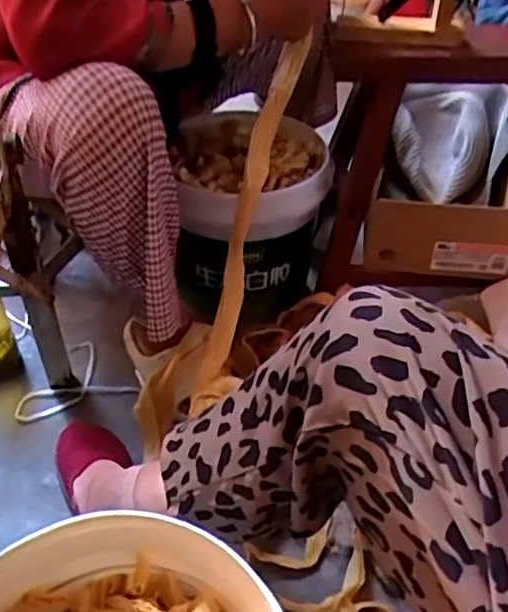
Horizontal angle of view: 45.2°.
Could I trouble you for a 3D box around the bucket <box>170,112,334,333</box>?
[{"bbox_3d":[-0.018,-0.129,0.935,0.218,0.251,0.228,1,42,-1],"label":"bucket"}]

